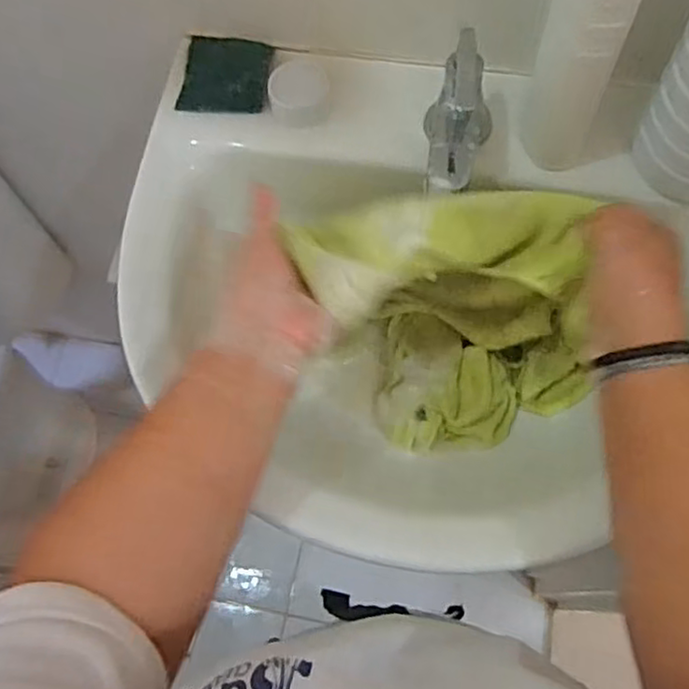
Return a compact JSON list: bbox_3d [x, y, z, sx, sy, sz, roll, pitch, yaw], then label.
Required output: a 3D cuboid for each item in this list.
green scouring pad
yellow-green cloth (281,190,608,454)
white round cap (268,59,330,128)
[{"bbox_3d":[-0.095,-0.217,0.534,0.074,0.013,0.064,7,86,14],"label":"green scouring pad"},{"bbox_3d":[0.075,-0.012,0.467,0.152,0.191,0.144,-29,70,-10],"label":"yellow-green cloth"},{"bbox_3d":[-0.036,-0.199,0.522,0.047,0.025,0.044,-1,68,1],"label":"white round cap"}]

